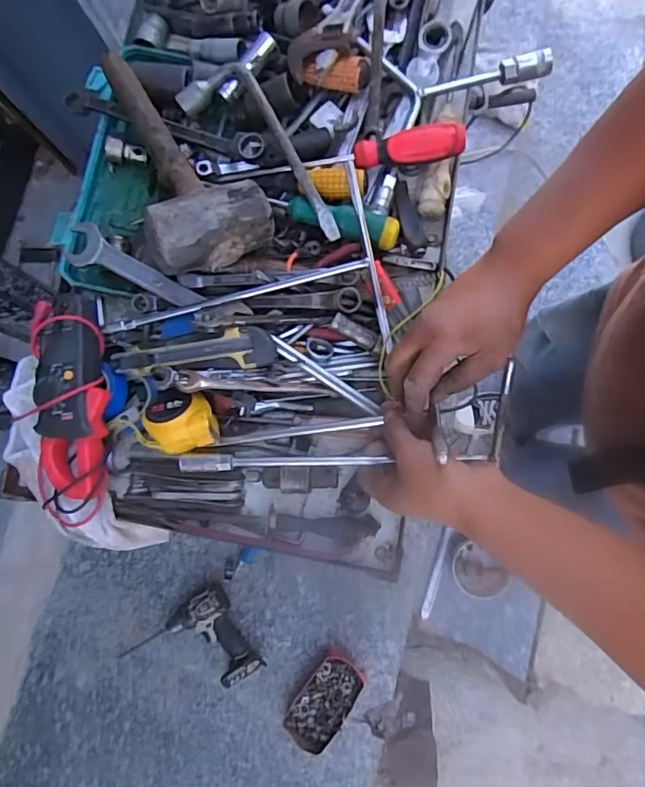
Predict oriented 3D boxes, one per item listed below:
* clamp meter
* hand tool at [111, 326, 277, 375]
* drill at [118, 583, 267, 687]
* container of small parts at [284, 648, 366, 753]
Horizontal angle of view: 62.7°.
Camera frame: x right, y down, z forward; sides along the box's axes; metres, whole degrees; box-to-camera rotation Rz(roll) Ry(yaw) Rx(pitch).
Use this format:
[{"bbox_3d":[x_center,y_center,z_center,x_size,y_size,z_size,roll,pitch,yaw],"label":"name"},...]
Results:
[{"bbox_3d":[-0.233,0.003,0.487,0.073,0.030,0.186,-9,79,6],"label":"clamp meter"},{"bbox_3d":[-0.122,-0.035,0.494,0.154,0.023,0.034,-8,79,6],"label":"hand tool"},{"bbox_3d":[-0.277,0.558,1.127,0.254,0.054,0.202,-35,78,0],"label":"drill"},{"bbox_3d":[0.006,0.638,1.101,0.106,0.044,0.186,36,86,12],"label":"container of small parts"}]

